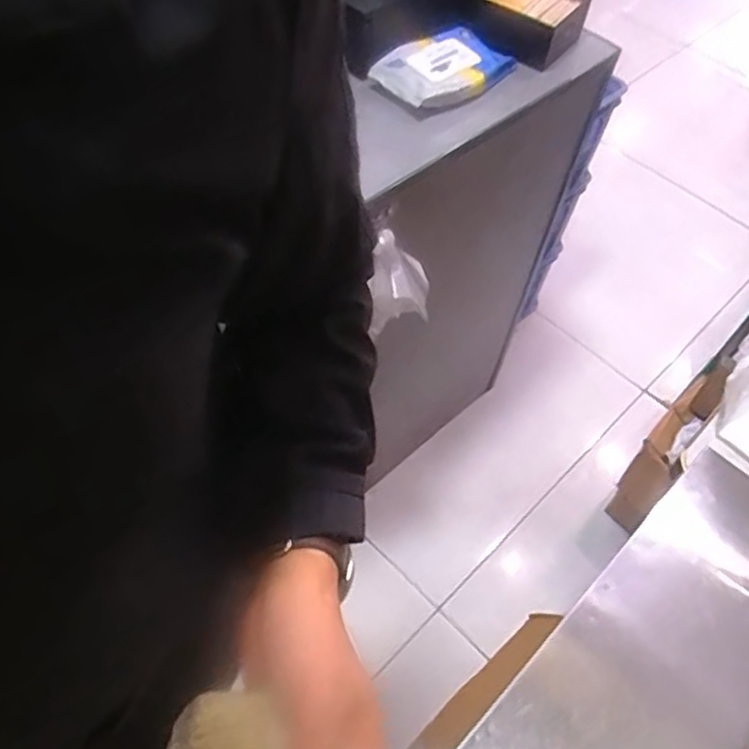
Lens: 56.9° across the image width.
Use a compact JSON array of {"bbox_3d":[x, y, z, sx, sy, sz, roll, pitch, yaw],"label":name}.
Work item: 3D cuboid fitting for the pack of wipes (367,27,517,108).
[{"bbox_3d":[0.090,-0.388,0.870,0.180,0.039,0.099,-37,66,-26],"label":"pack of wipes"}]

